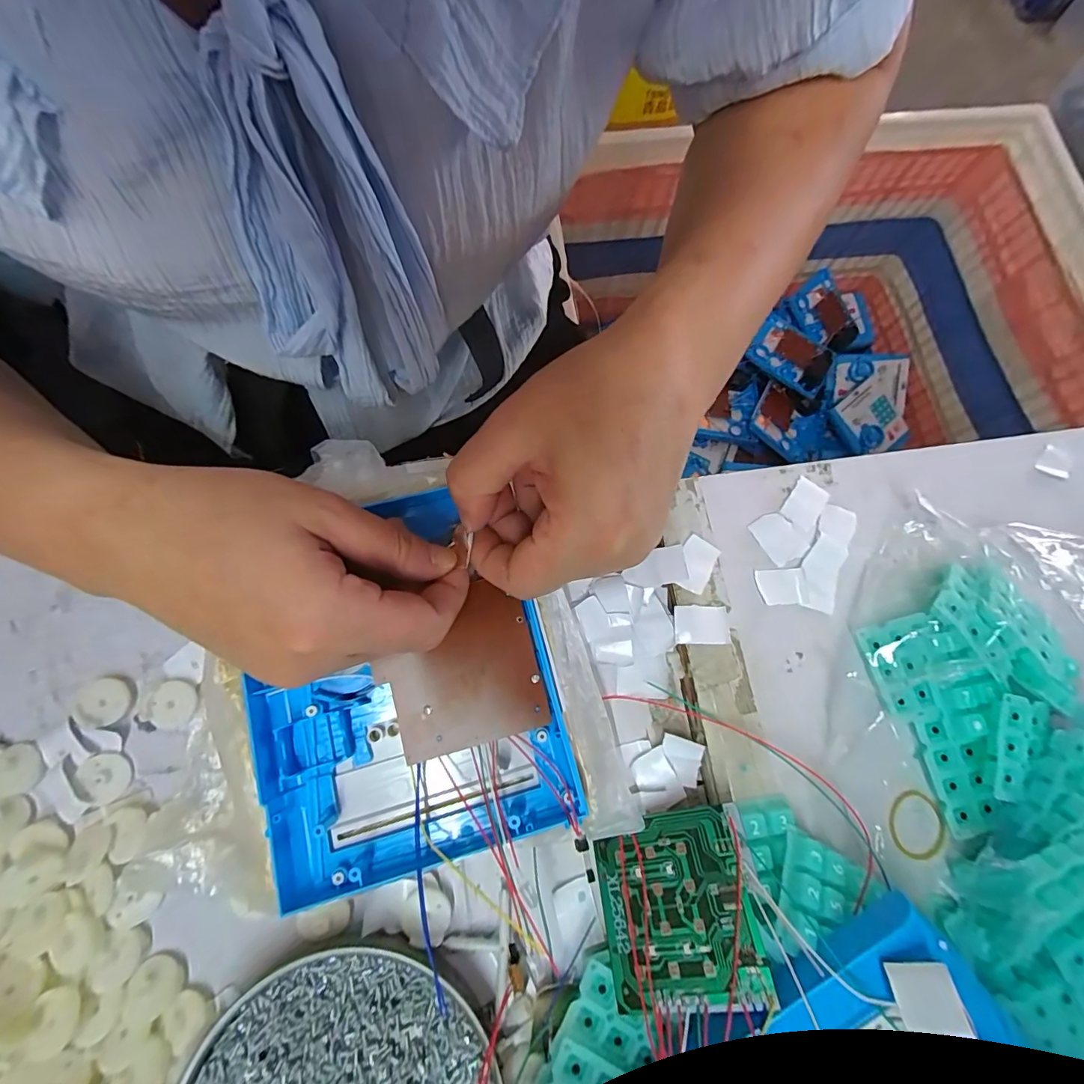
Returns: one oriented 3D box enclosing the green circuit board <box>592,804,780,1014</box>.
[{"bbox_3d":[0.060,0.167,0.219,0.067,0.004,0.071,-19,56,16],"label":"green circuit board"}]

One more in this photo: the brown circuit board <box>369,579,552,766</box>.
[{"bbox_3d":[-0.038,0.060,0.223,0.070,0.005,0.067,-14,78,-7],"label":"brown circuit board"}]

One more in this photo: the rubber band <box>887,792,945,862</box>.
[{"bbox_3d":[0.196,0.148,0.249,0.027,0.004,0.031,2,76,-3],"label":"rubber band"}]

